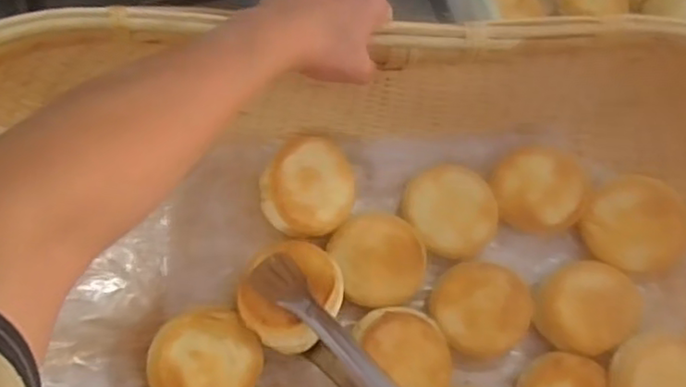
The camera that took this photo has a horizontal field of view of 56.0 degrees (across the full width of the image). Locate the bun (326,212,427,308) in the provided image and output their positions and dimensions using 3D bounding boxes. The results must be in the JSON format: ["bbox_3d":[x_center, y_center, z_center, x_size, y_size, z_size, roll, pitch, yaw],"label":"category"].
[{"bbox_3d":[0.037,0.068,0.668,0.097,0.032,0.094,1,98,-5],"label":"bun"}]

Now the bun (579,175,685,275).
[{"bbox_3d":[0.305,0.031,0.672,0.101,0.098,0.042,36,29,11],"label":"bun"}]

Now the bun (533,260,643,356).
[{"bbox_3d":[0.255,0.115,0.671,0.098,0.036,0.094,0,59,1],"label":"bun"}]

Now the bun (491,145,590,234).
[{"bbox_3d":[0.214,-0.003,0.697,0.100,0.032,0.090,29,97,15],"label":"bun"}]

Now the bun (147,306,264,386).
[{"bbox_3d":[-0.130,0.159,0.607,0.099,0.036,0.096,-38,91,-25],"label":"bun"}]

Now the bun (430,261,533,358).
[{"bbox_3d":[0.143,0.120,0.664,0.100,0.032,0.093,16,91,13],"label":"bun"}]

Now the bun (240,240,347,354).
[{"bbox_3d":[-0.048,0.092,0.616,0.089,0.046,0.103,21,62,13],"label":"bun"}]

